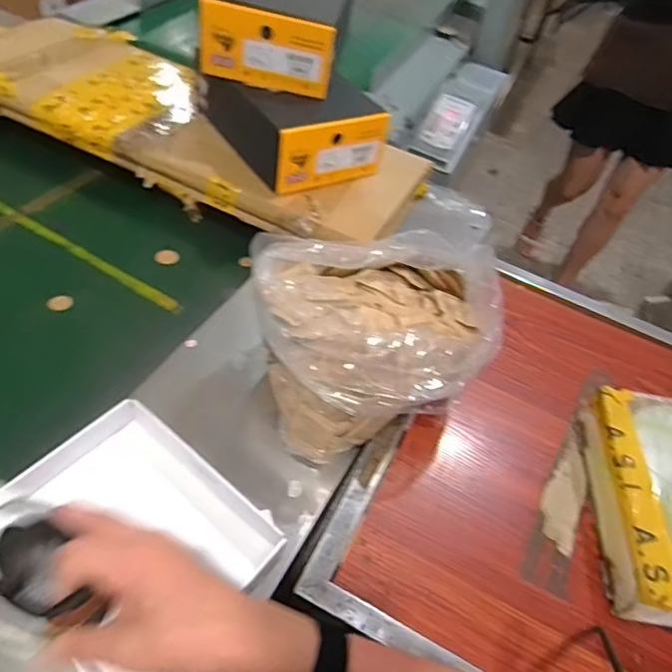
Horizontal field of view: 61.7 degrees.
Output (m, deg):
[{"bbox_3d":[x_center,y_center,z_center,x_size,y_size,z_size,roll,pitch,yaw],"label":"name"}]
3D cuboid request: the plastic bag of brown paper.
[{"bbox_3d":[0.044,0.001,0.654,0.255,0.176,0.219,-6,51,-16],"label":"plastic bag of brown paper"}]

